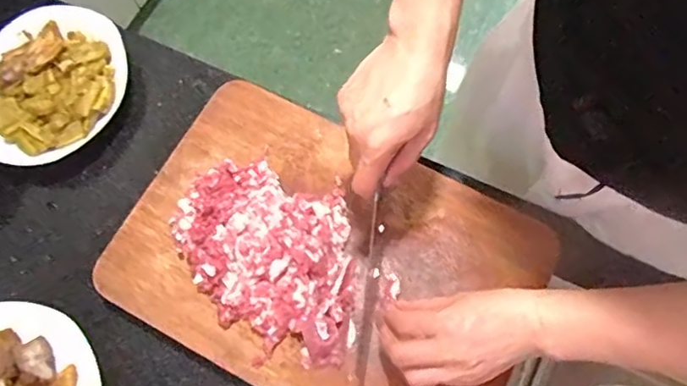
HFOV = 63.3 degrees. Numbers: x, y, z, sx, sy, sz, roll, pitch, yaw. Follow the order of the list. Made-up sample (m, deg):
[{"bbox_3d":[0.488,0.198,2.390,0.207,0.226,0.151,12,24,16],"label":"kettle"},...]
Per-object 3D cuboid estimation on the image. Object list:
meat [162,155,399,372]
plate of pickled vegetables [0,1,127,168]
[{"bbox_3d":[-0.060,0.056,0.527,0.154,0.036,0.212,-29,72,-9],"label":"meat"},{"bbox_3d":[-0.323,-0.121,0.607,0.150,0.028,0.191,21,72,8],"label":"plate of pickled vegetables"}]

